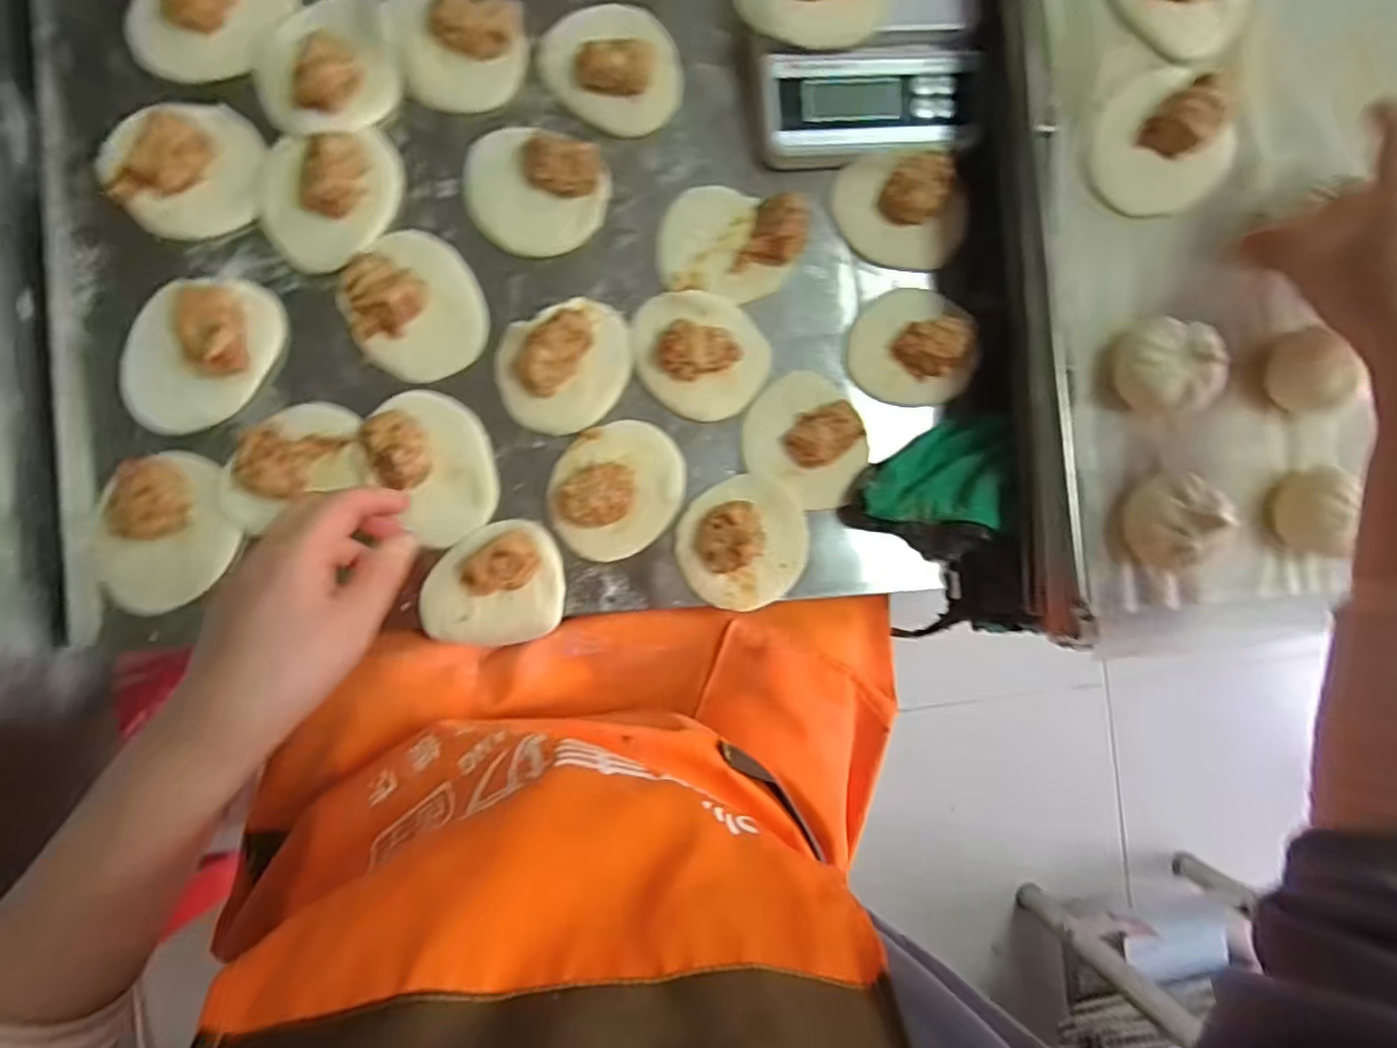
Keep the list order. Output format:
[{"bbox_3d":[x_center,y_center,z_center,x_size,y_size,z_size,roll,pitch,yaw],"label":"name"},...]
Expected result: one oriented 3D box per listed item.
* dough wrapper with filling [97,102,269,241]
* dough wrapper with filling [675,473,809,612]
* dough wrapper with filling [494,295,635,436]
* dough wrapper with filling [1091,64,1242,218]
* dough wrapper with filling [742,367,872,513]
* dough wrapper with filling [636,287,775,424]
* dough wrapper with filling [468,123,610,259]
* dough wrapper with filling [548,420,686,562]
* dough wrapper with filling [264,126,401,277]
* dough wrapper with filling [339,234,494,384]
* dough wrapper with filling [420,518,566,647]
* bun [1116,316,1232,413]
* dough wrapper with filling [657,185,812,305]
[{"bbox_3d":[-0.323,-0.223,0.408,0.090,0.025,0.073,-26,92,-6],"label":"dough wrapper with filling"},{"bbox_3d":[0.034,0.013,0.440,0.090,0.032,0.088,0,89,-7],"label":"dough wrapper with filling"},{"bbox_3d":[-0.086,-0.104,0.431,0.090,0.022,0.075,-22,92,-6],"label":"dough wrapper with filling"},{"bbox_3d":[0.286,-0.233,0.395,0.086,0.027,0.082,0,89,-7],"label":"dough wrapper with filling"},{"bbox_3d":[0.079,-0.063,0.451,0.088,0.026,0.084,0,89,-7],"label":"dough wrapper with filling"},{"bbox_3d":[0.003,-0.120,0.440,0.083,0.025,0.091,0,89,-7],"label":"dough wrapper with filling"},{"bbox_3d":[-0.112,-0.222,0.436,0.092,0.026,0.077,19,87,-6],"label":"dough wrapper with filling"},{"bbox_3d":[-0.054,-0.024,0.431,0.083,0.027,0.095,38,85,-5],"label":"dough wrapper with filling"},{"bbox_3d":[-0.241,-0.214,0.420,0.078,0.024,0.092,8,88,-6],"label":"dough wrapper with filling"},{"bbox_3d":[-0.185,-0.142,0.419,0.083,0.026,0.088,0,89,-7],"label":"dough wrapper with filling"},{"bbox_3d":[-0.136,0.040,0.422,0.092,0.032,0.079,-7,90,-7],"label":"dough wrapper with filling"},{"bbox_3d":[0.277,-0.093,0.385,0.048,0.042,0.056,-19,91,-7],"label":"bun"},{"bbox_3d":[0.024,-0.196,0.447,0.097,0.028,0.076,6,88,-7],"label":"dough wrapper with filling"}]

